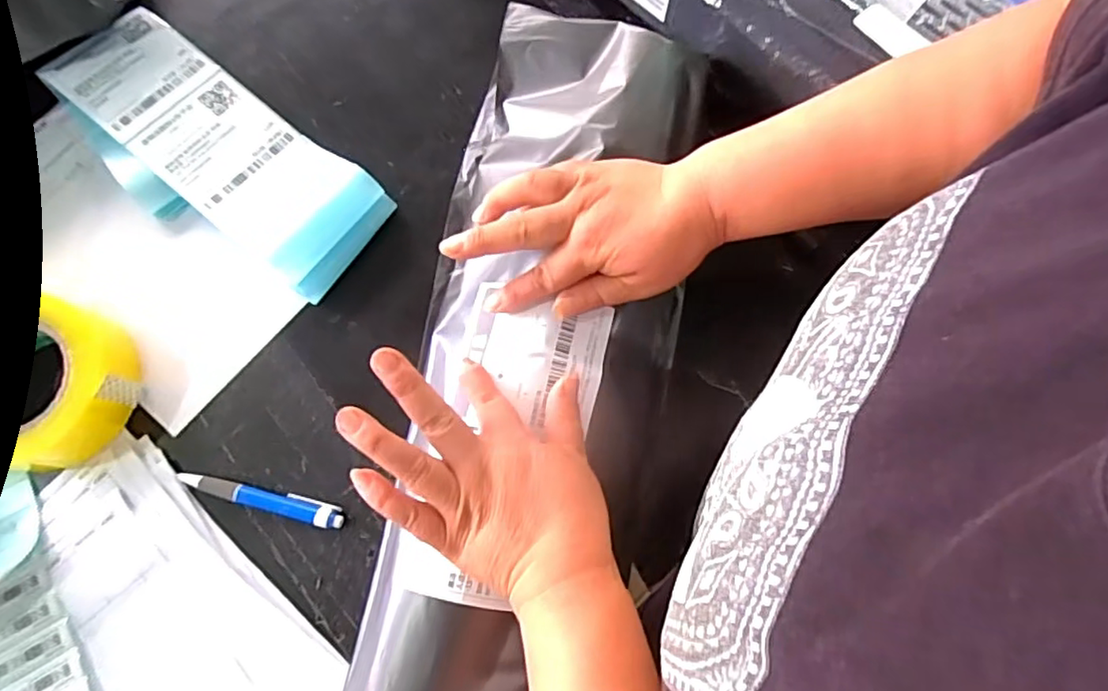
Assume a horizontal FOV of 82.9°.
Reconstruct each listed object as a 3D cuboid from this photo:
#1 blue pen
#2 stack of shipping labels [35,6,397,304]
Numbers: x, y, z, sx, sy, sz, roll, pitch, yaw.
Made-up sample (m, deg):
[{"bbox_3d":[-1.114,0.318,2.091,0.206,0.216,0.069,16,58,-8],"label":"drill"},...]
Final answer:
[{"bbox_3d":[-0.212,0.109,0.454,0.123,0.012,0.016,13,76,4],"label":"blue pen"},{"bbox_3d":[-0.277,-0.156,0.510,0.291,0.032,0.120,38,79,9],"label":"stack of shipping labels"}]

